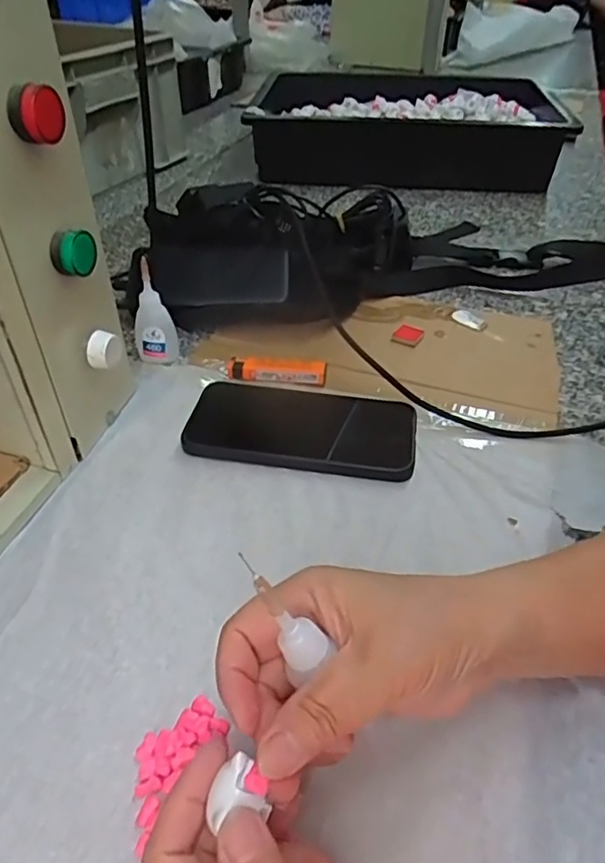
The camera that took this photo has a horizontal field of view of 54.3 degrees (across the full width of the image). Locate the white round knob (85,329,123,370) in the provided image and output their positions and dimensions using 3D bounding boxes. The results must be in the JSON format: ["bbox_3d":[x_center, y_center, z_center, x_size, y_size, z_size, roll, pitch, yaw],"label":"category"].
[{"bbox_3d":[-0.135,-0.057,0.403,0.015,0.022,0.023,9,42,9],"label":"white round knob"}]

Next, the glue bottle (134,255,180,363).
[{"bbox_3d":[-0.126,-0.100,0.495,0.034,0.088,0.017,-12,41,-14],"label":"glue bottle"}]

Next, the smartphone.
[{"bbox_3d":[0.002,-0.003,0.433,0.159,0.014,0.085,8,40,9],"label":"smartphone"}]

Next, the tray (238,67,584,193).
[{"bbox_3d":[0.151,-0.471,0.916,0.436,0.097,0.283,4,42,4],"label":"tray"}]

